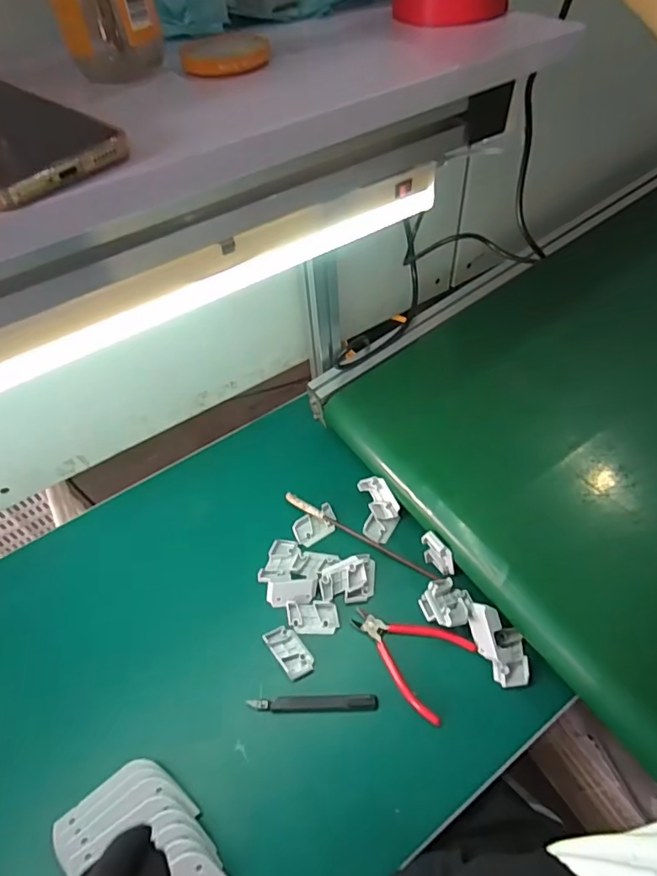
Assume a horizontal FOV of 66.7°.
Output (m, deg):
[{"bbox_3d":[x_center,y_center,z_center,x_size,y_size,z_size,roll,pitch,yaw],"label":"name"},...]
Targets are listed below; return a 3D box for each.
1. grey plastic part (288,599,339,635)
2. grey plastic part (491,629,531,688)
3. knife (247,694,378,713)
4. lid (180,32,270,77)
[{"bbox_3d":[-0.020,0.230,0.641,0.064,0.010,0.039,-3,52,3],"label":"grey plastic part"},{"bbox_3d":[0.217,0.258,0.592,0.039,0.018,0.064,4,52,8],"label":"grey plastic part"},{"bbox_3d":[-0.017,0.306,0.577,0.144,0.015,0.017,-2,52,3],"label":"knife"},{"bbox_3d":[-0.068,-0.255,0.332,0.058,0.012,0.047,-17,52,-8],"label":"lid"}]

